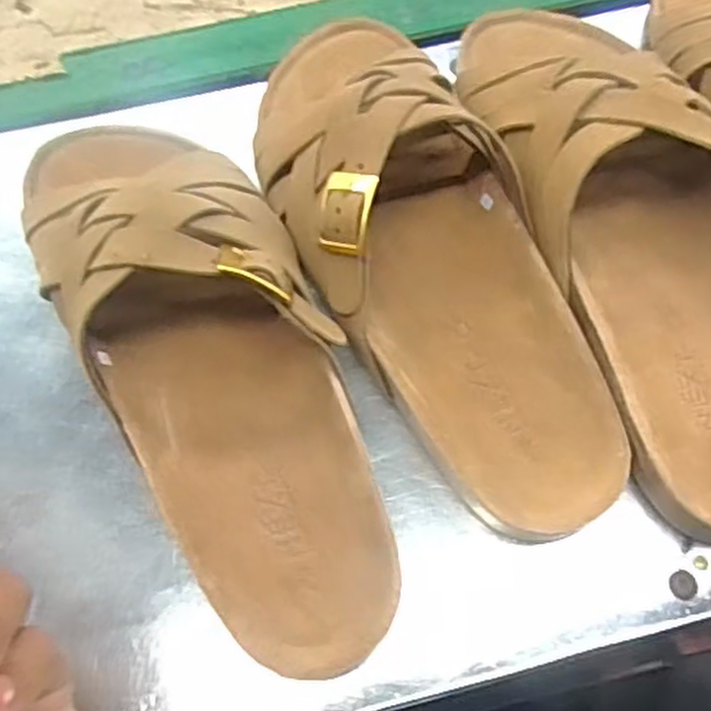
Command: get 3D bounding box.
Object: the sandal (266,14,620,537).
[{"bbox_3d":[0.027,-0.047,0.314,0.093,0.063,0.249,-20,66,-8],"label":"sandal"}]

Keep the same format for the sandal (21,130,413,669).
[{"bbox_3d":[-0.059,-0.009,0.297,0.089,0.063,0.255,-27,67,-11],"label":"sandal"}]

